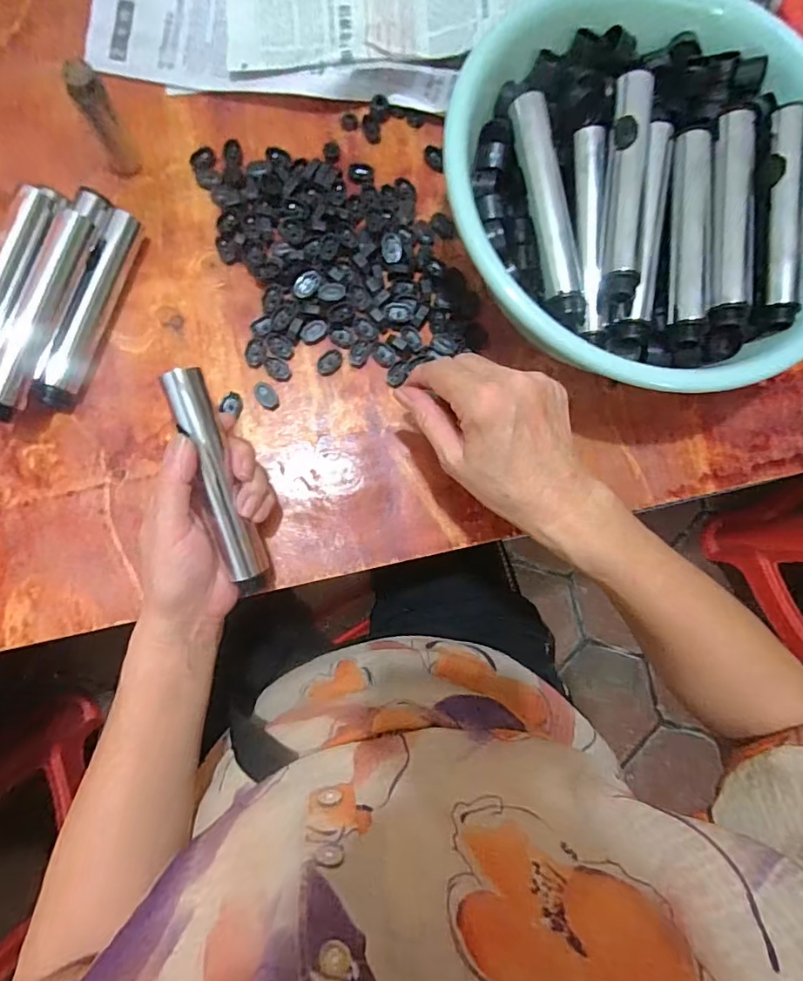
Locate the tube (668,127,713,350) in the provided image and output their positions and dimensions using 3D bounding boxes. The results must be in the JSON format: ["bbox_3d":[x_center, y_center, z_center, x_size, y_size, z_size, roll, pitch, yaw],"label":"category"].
[{"bbox_3d":[0.198,-0.175,0.356,0.025,0.025,0.151,5,83,-6],"label":"tube"}]

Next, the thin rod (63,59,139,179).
[{"bbox_3d":[-0.211,-0.261,0.362,0.022,0.079,0.016,-29,87,-8],"label":"thin rod"}]

